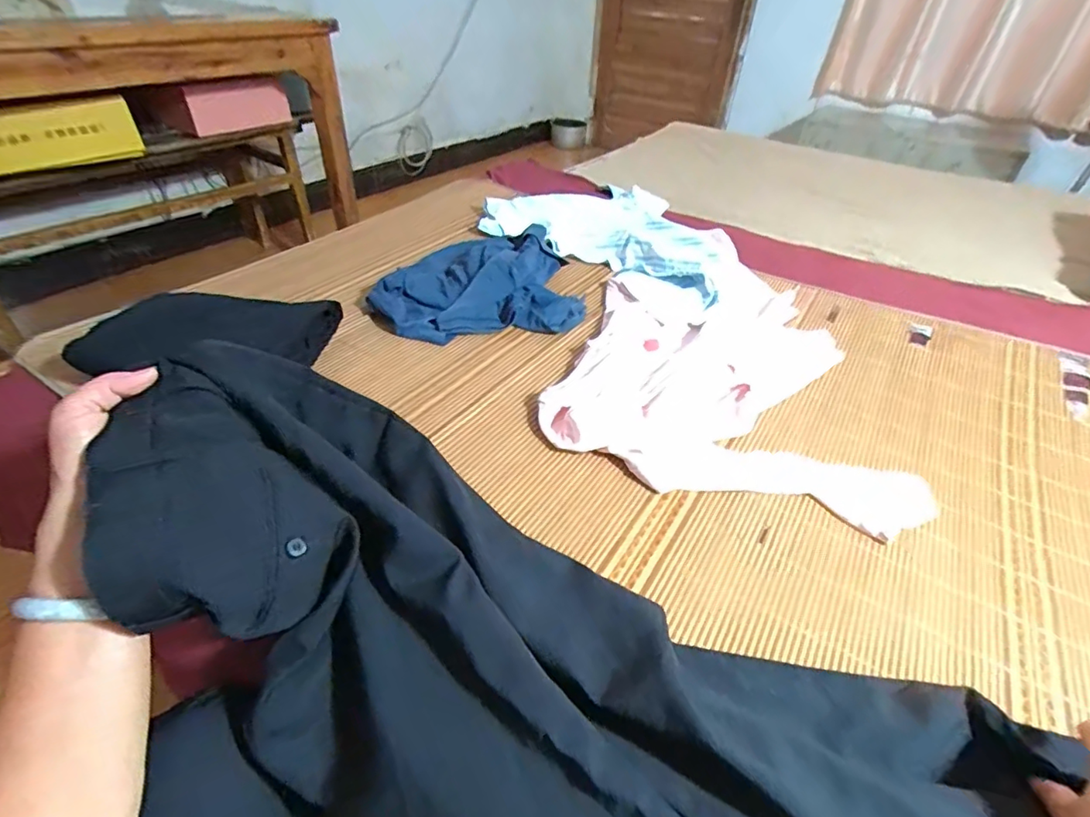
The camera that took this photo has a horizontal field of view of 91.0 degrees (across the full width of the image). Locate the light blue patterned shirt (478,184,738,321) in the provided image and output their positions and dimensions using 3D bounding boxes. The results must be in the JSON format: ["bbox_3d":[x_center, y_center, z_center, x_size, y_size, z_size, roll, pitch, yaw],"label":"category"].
[{"bbox_3d":[0.178,-0.388,1.156,0.510,0.056,0.449,22,43,22],"label":"light blue patterned shirt"}]

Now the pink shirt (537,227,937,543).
[{"bbox_3d":[0.276,-0.092,0.831,0.463,0.045,0.576,11,41,8],"label":"pink shirt"}]

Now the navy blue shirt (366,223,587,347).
[{"bbox_3d":[-0.117,-0.213,0.913,0.346,0.067,0.238,-6,40,-11],"label":"navy blue shirt"}]

